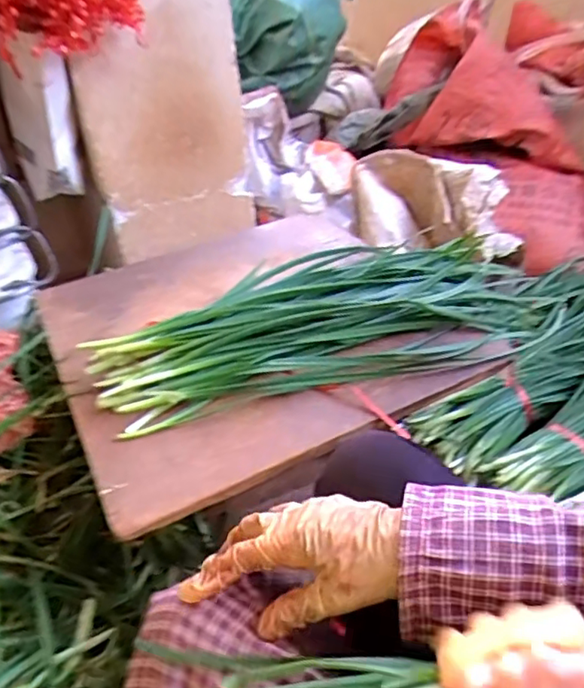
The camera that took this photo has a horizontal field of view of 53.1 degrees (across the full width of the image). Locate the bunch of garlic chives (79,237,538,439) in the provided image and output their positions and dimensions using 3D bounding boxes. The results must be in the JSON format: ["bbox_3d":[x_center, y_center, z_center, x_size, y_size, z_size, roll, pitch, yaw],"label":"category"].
[{"bbox_3d":[0.037,-0.029,0.635,0.497,0.062,0.197,-13,36,-12],"label":"bunch of garlic chives"}]

